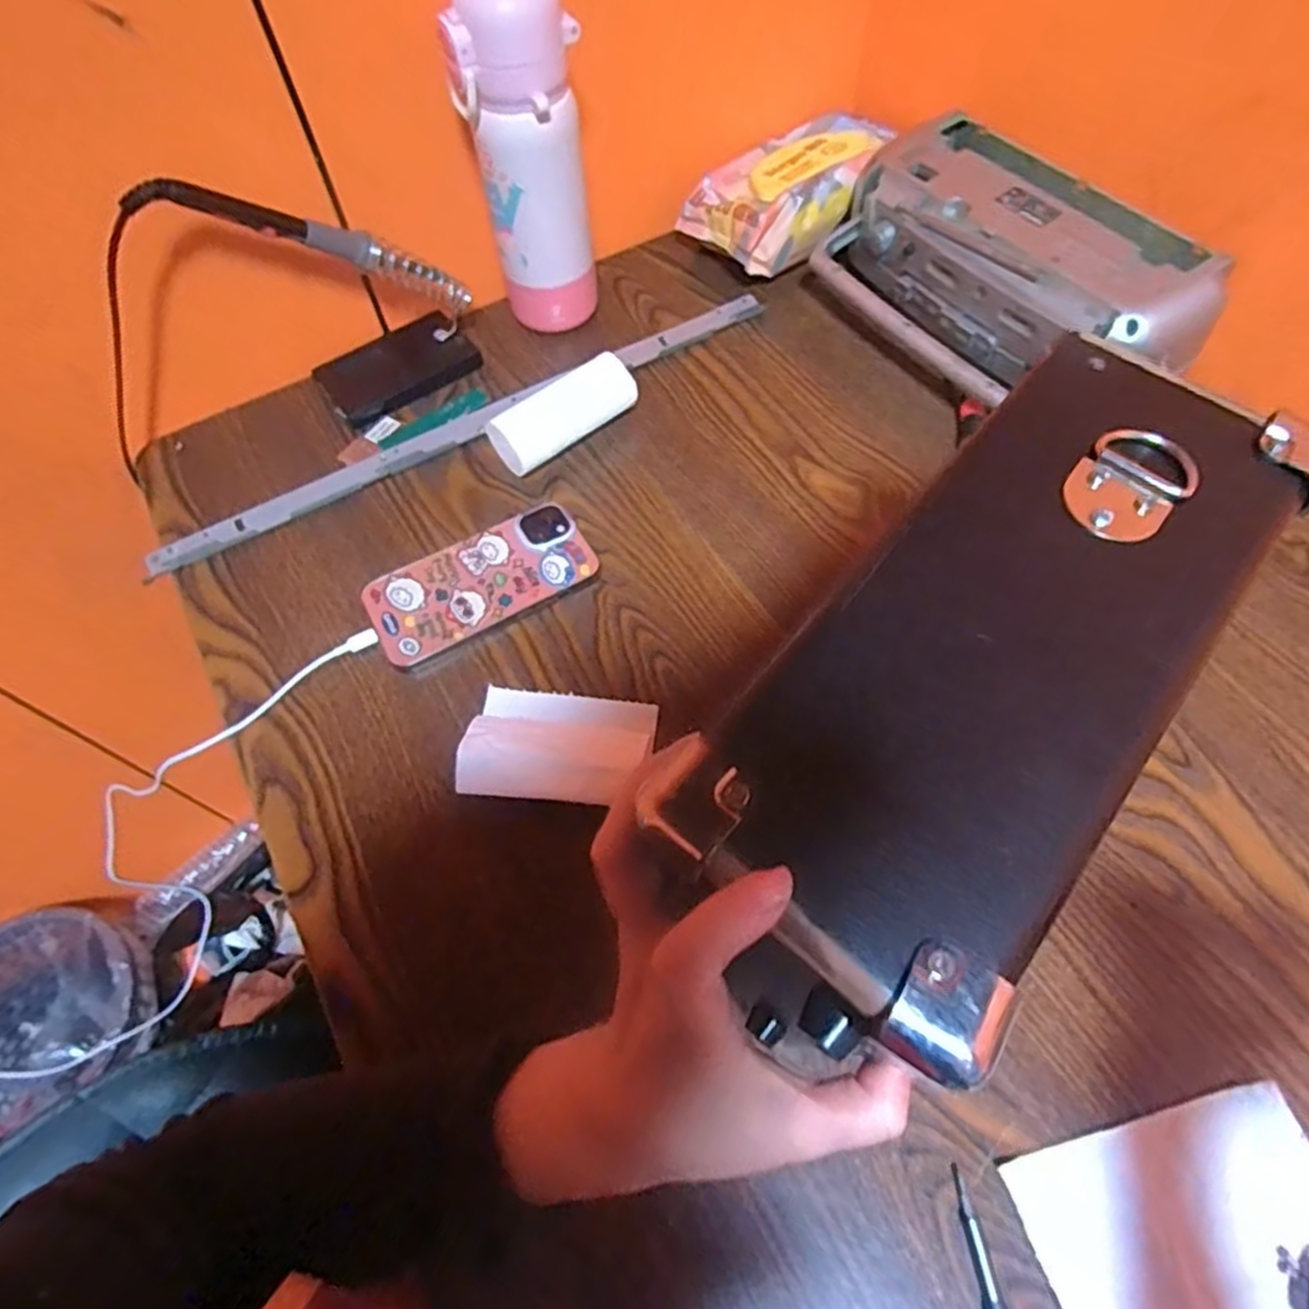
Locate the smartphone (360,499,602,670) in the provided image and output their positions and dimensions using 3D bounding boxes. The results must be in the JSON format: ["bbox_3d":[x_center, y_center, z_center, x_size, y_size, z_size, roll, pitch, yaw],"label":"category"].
[{"bbox_3d":[-0.114,-0.052,0.477,0.145,0.012,0.081,-28,65,-12],"label":"smartphone"}]

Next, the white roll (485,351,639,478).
[{"bbox_3d":[-0.062,-0.169,0.519,0.105,0.042,0.038,-34,66,-15],"label":"white roll"}]

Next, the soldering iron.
[{"bbox_3d":[-0.213,-0.265,0.479,0.217,0.029,0.021,-8,52,-50],"label":"soldering iron"}]

